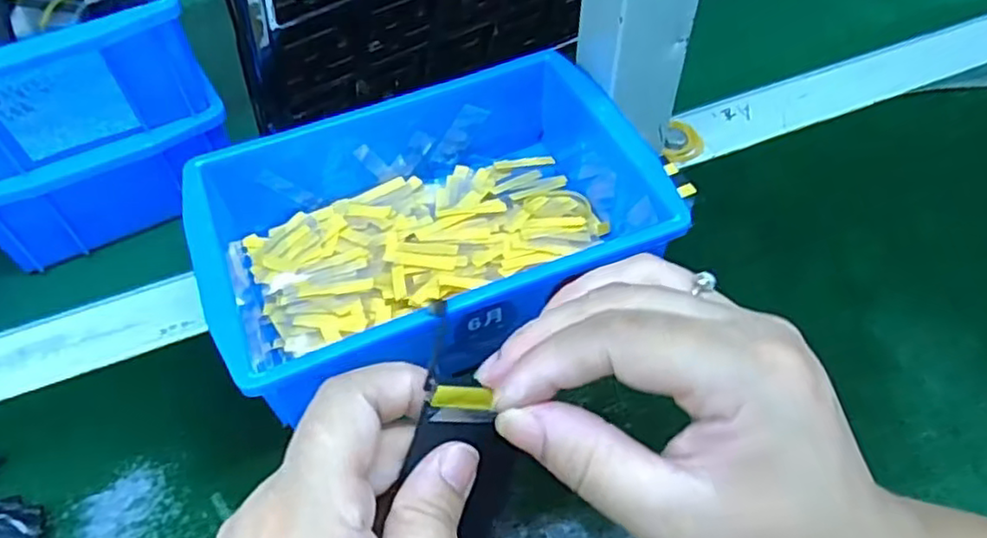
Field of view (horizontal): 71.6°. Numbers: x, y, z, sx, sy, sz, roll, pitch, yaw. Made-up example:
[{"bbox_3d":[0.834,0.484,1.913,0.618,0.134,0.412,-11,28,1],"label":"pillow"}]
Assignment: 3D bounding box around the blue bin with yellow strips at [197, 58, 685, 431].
[{"bbox_3d":[-0.030,-0.017,0.329,0.198,0.071,0.137,-21,53,-15],"label":"blue bin with yellow strips"}]

